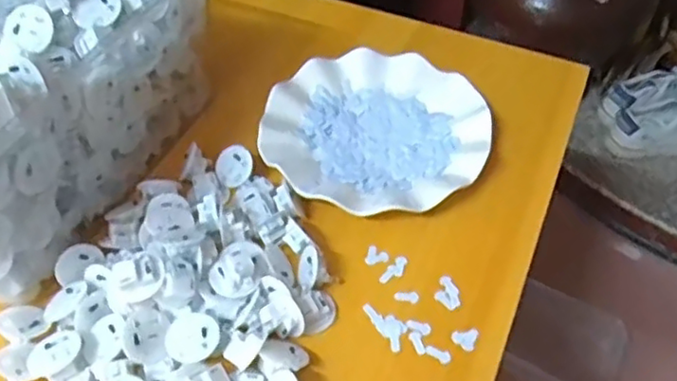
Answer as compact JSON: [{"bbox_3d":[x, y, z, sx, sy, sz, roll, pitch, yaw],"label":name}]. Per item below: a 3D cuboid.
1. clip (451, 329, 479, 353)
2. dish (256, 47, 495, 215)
[{"bbox_3d":[0.084,0.097,0.429,0.016,0.004,0.017,19,52,15],"label":"clip"},{"bbox_3d":[0.033,-0.052,0.539,0.178,0.021,0.178,0,50,0],"label":"dish"}]

